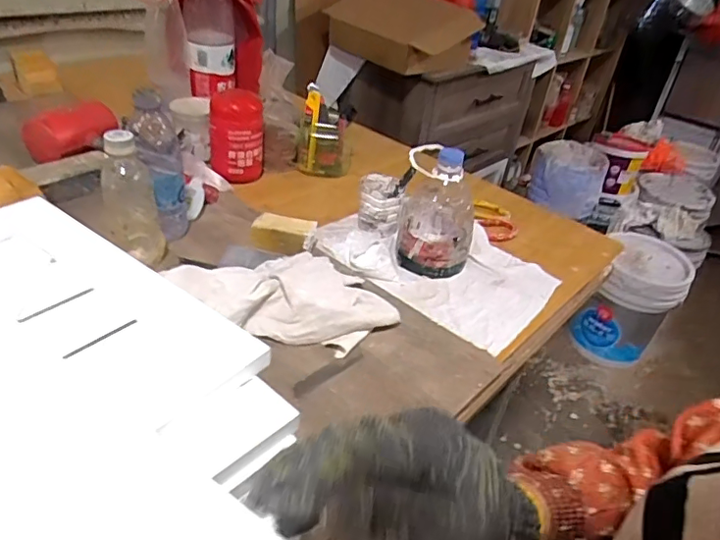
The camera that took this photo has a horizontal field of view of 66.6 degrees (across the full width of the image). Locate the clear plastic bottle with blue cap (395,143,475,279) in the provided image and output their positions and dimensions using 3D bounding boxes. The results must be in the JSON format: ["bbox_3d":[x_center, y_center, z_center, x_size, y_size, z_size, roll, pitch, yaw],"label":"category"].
[{"bbox_3d":[0.109,-0.087,0.756,0.100,0.158,0.110,10,34,5],"label":"clear plastic bottle with blue cap"}]

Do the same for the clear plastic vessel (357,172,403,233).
[{"bbox_3d":[0.029,-0.102,0.827,0.060,0.068,0.063,7,34,0],"label":"clear plastic vessel"}]

